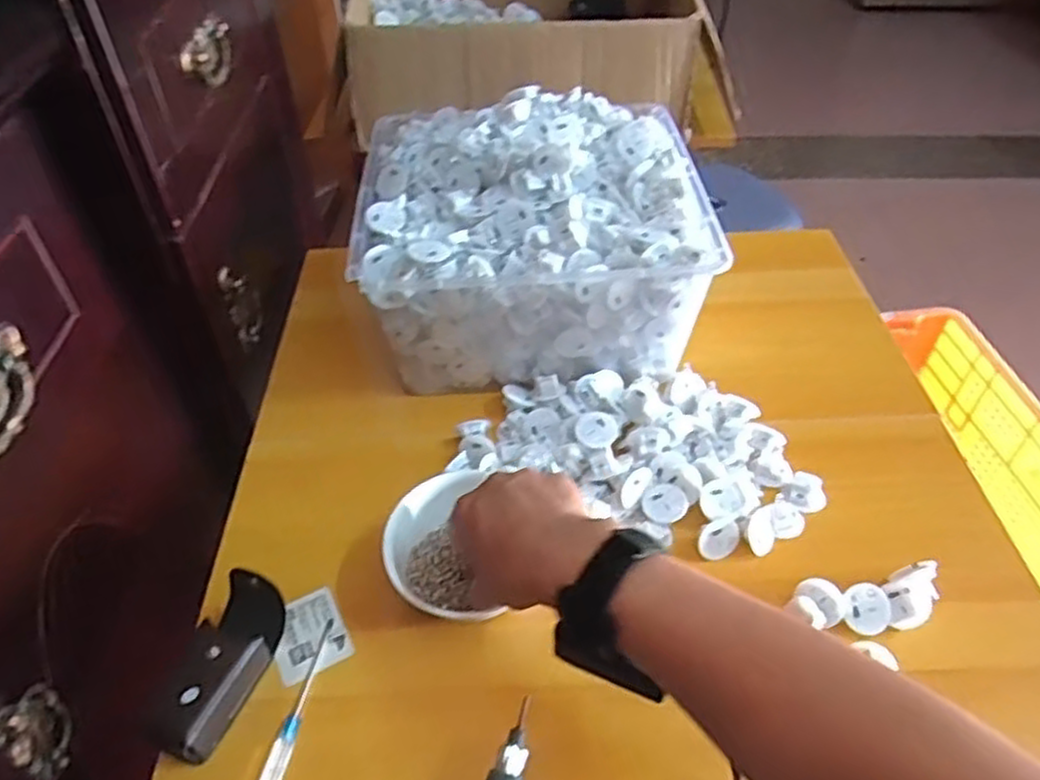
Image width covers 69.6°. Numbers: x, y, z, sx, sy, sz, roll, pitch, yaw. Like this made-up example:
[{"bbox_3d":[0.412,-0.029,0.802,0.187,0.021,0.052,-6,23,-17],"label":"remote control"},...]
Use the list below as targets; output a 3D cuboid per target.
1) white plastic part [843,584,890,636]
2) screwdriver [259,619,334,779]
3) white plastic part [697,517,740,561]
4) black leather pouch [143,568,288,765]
[{"bbox_3d":[0.240,0.152,0.519,0.031,0.013,0.035,28,51,25],"label":"white plastic part"},{"bbox_3d":[-0.145,0.205,0.485,0.014,0.006,0.123,5,45,5],"label":"screwdriver"},{"bbox_3d":[0.149,0.111,0.560,0.032,0.017,0.025,-32,53,-28],"label":"white plastic part"},{"bbox_3d":[-0.198,0.179,0.491,0.051,0.041,0.108,13,46,13],"label":"black leather pouch"}]

